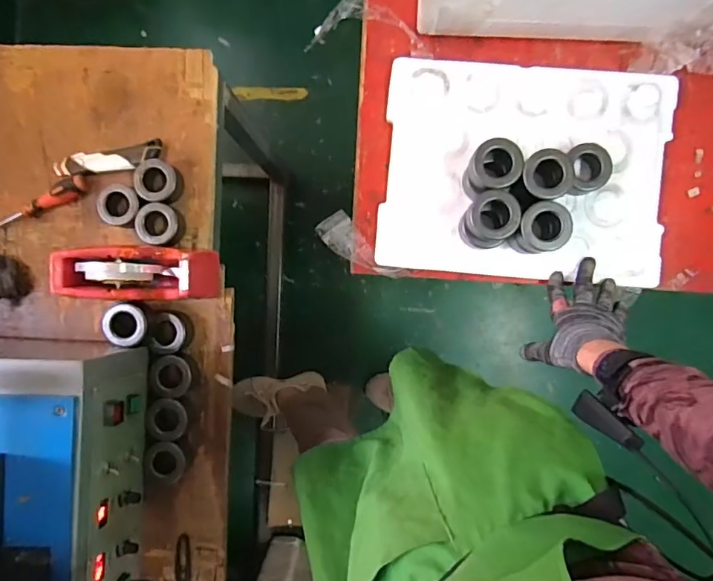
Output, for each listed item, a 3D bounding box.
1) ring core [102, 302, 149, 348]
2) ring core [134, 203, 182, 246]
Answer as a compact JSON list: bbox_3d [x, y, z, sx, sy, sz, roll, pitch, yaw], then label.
[{"bbox_3d":[-0.319,0.048,0.679,0.055,0.020,0.060,0,91,-14],"label":"ring core"},{"bbox_3d":[-0.290,-0.097,0.722,0.059,0.041,0.058,0,91,3],"label":"ring core"}]

